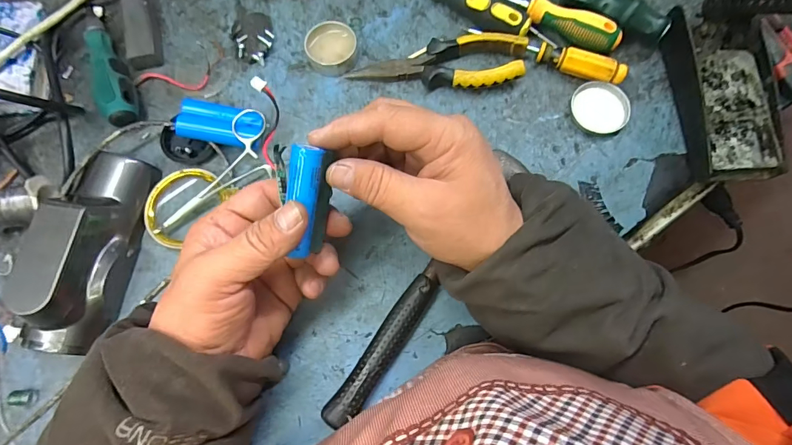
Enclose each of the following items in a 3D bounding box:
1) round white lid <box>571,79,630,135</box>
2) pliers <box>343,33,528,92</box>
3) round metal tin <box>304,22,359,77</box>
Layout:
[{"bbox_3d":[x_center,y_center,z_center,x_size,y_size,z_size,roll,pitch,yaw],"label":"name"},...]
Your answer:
[{"bbox_3d":[0.185,-0.103,0.388,0.051,0.011,0.048,0,75,0],"label":"round white lid"},{"bbox_3d":[0.039,-0.144,0.385,0.153,0.025,0.047,0,75,0],"label":"pliers"},{"bbox_3d":[-0.059,-0.158,0.390,0.044,0.015,0.048,0,75,0],"label":"round metal tin"}]

